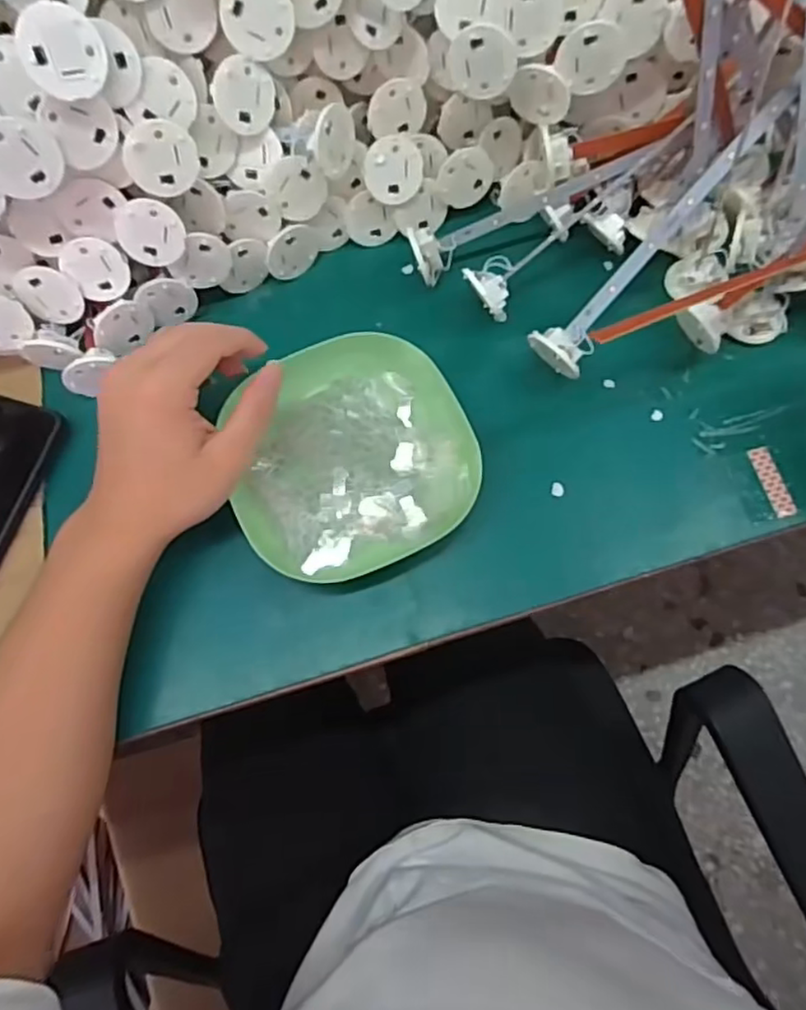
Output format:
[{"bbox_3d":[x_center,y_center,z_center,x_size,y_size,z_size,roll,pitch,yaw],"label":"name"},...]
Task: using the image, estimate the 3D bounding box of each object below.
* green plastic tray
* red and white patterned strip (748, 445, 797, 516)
[{"bbox_3d":[-0.037,-0.036,0.396,0.136,0.028,0.150,-25,71,-7],"label":"green plastic tray"},{"bbox_3d":[0.223,-0.014,0.397,0.013,0.004,0.044,-17,72,7],"label":"red and white patterned strip"}]

